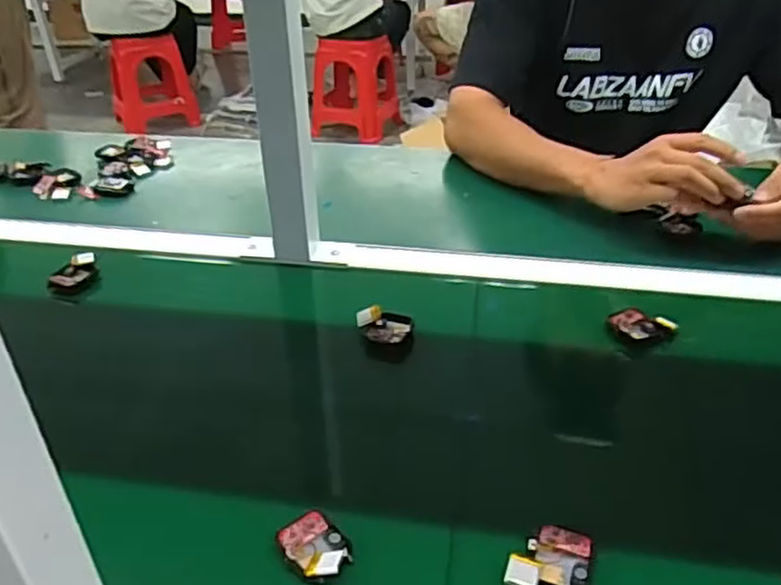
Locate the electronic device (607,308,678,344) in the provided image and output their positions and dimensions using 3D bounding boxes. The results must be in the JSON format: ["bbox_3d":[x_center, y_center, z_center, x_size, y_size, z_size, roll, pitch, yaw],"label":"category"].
[{"bbox_3d":[0.224,0.032,0.618,0.056,0.016,0.032,8,34,14],"label":"electronic device"}]

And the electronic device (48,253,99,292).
[{"bbox_3d":[-0.325,-0.020,0.718,0.027,0.020,0.055,12,35,19],"label":"electronic device"}]

